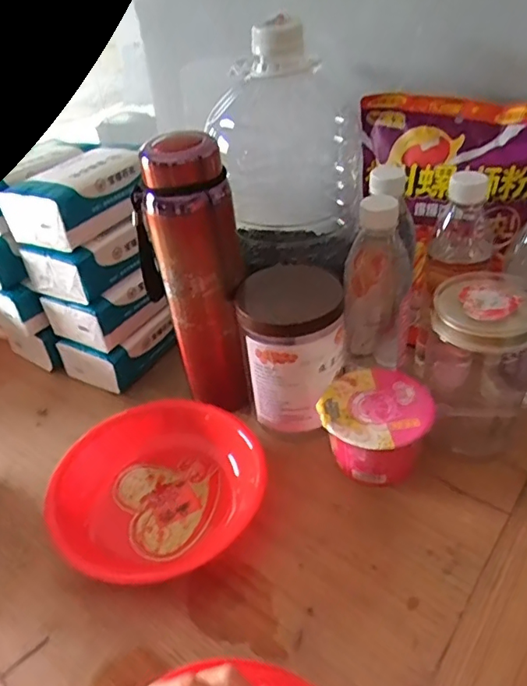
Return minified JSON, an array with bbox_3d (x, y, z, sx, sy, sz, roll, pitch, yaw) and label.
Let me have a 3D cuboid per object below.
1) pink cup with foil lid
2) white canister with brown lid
[{"bbox_3d":[0.104,0.080,0.514,0.095,0.069,0.097,-4,39,3],"label":"pink cup with foil lid"},{"bbox_3d":[0.029,0.006,0.538,0.096,0.137,0.094,-1,39,7],"label":"white canister with brown lid"}]

